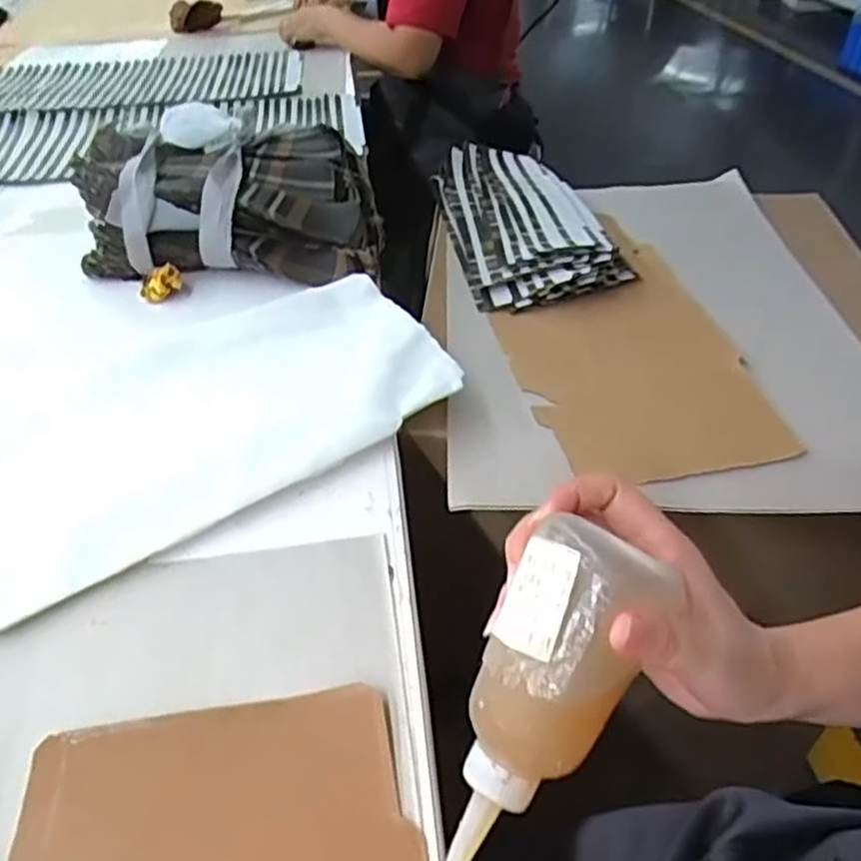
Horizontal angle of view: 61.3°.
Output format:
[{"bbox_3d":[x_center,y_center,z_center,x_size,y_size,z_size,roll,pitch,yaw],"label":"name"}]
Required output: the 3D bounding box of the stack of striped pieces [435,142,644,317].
[{"bbox_3d":[0.099,-0.227,0.779,0.157,0.050,0.284,-8,42,-8],"label":"stack of striped pieces"}]

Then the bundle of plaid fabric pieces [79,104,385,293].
[{"bbox_3d":[-0.194,-0.221,0.707,0.308,0.115,0.158,7,42,9],"label":"bundle of plaid fabric pieces"}]

